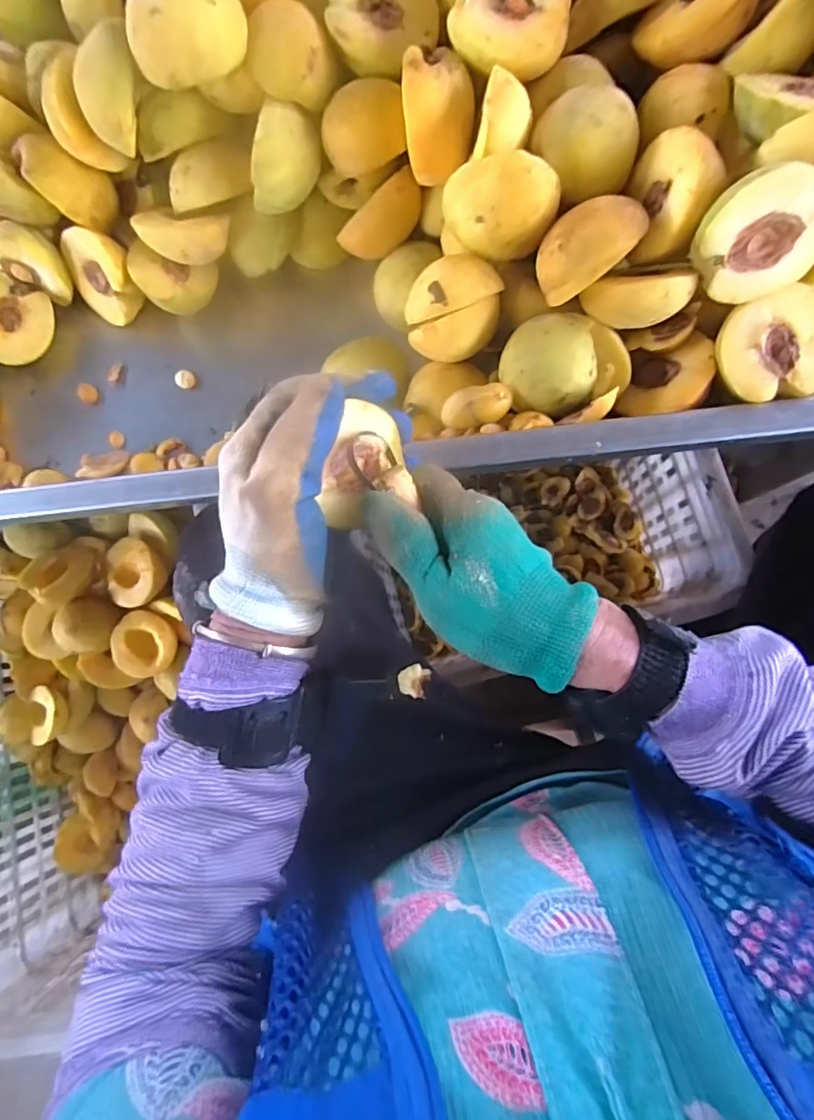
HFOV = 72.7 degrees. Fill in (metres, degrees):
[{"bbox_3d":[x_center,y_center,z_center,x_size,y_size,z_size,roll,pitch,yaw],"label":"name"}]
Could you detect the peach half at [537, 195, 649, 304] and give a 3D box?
[{"bbox_3d":[0.104,-0.179,0.317,0.060,0.029,0.041,-27,83,24],"label":"peach half"}]

